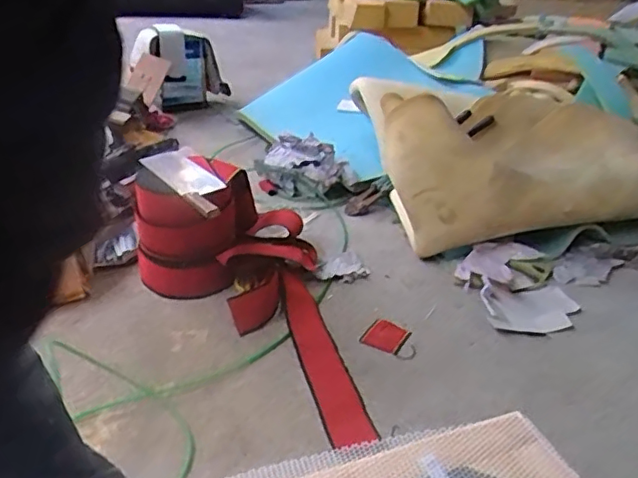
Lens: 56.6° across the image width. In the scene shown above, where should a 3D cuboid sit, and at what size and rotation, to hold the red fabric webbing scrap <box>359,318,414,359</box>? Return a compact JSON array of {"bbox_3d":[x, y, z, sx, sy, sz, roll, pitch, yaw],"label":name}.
[{"bbox_3d":[0.171,0.236,1.391,0.144,0.010,0.089,19,48,40],"label":"red fabric webbing scrap"}]

